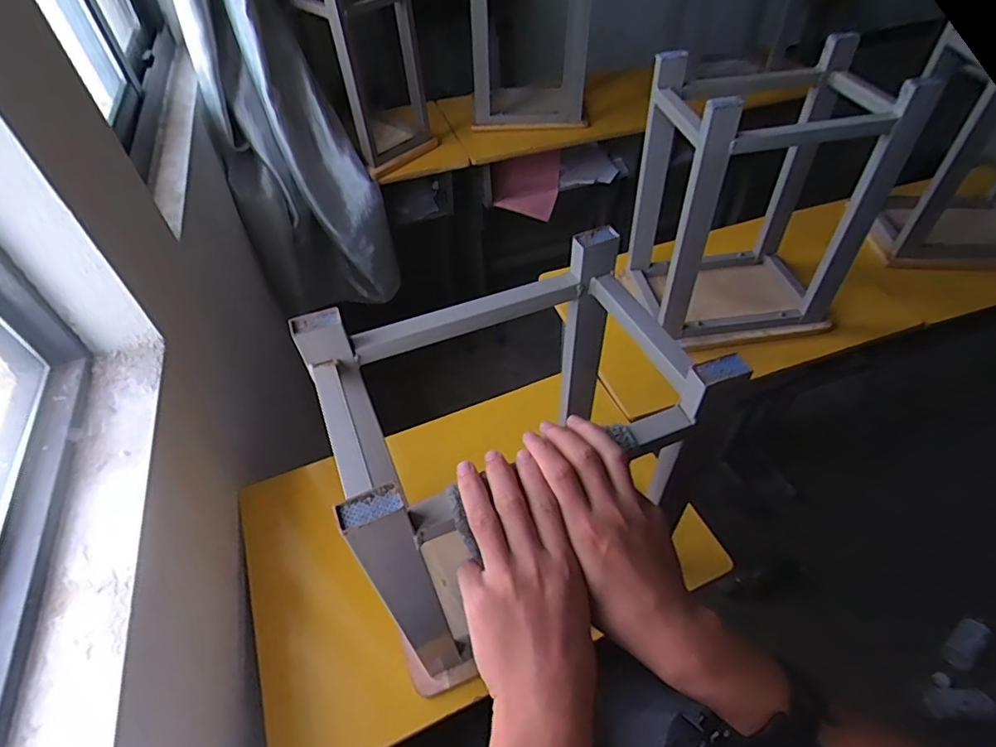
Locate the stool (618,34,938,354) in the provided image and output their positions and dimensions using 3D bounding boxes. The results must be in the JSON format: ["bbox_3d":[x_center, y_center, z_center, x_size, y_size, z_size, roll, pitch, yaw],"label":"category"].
[{"bbox_3d":[0.416,-0.276,0.898,0.324,0.409,0.258,-11,49,-6],"label":"stool"}]

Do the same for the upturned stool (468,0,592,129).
[{"bbox_3d":[0.098,-0.961,1.488,0.315,0.380,0.352,3,49,6],"label":"upturned stool"}]

